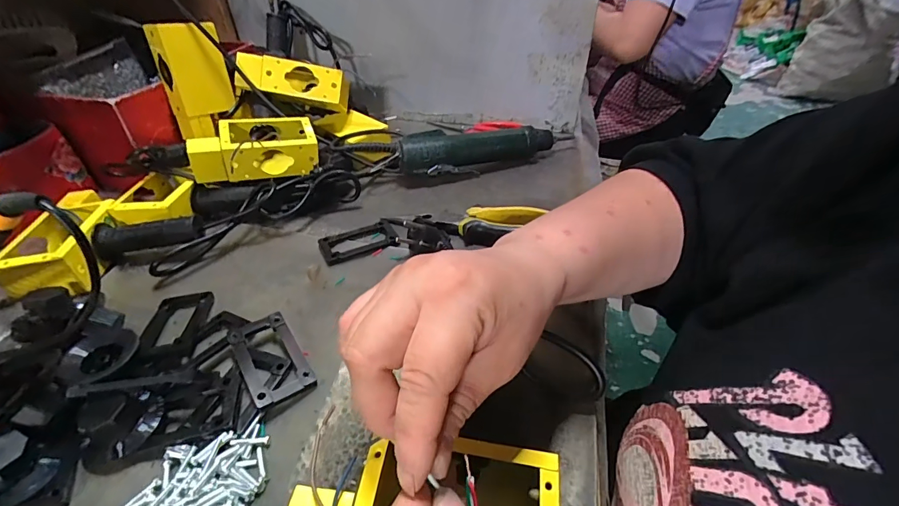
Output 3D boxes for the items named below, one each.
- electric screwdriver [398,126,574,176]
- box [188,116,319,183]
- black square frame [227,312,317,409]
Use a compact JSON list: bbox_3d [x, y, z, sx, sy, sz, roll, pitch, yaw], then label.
[{"bbox_3d":[0.047,-0.134,0.530,0.231,0.054,0.038,-13,42,-16],"label":"electric screwdriver"},{"bbox_3d":[-0.215,-0.119,0.458,0.126,0.042,0.069,-14,42,-17],"label":"box"},{"bbox_3d":[-0.130,0.078,0.301,0.042,0.017,0.074,-24,45,-26],"label":"black square frame"}]

